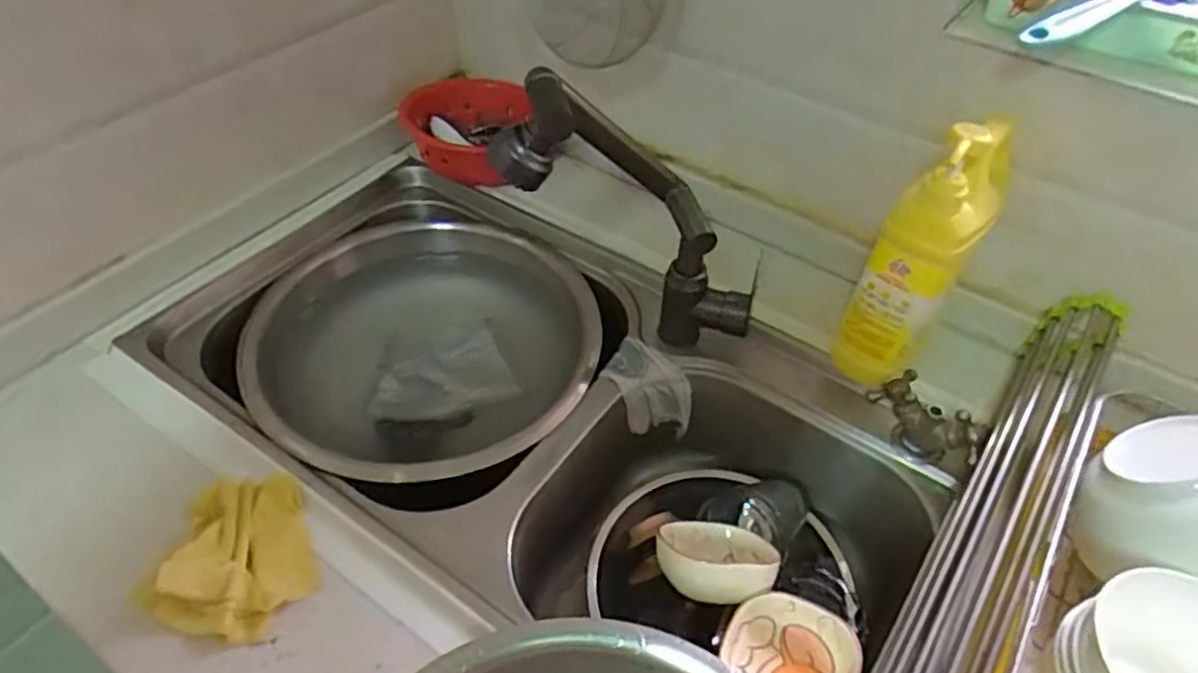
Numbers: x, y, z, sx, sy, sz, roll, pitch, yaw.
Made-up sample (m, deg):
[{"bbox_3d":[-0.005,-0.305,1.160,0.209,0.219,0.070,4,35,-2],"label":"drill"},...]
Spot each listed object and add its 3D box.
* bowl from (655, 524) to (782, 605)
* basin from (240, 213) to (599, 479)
[{"bbox_3d":[0.096,0.187,0.605,0.101,0.044,0.094,5,15,-1],"label":"bowl"},{"bbox_3d":[-0.181,0.017,0.763,0.333,0.092,0.345,-1,48,1],"label":"basin"}]

